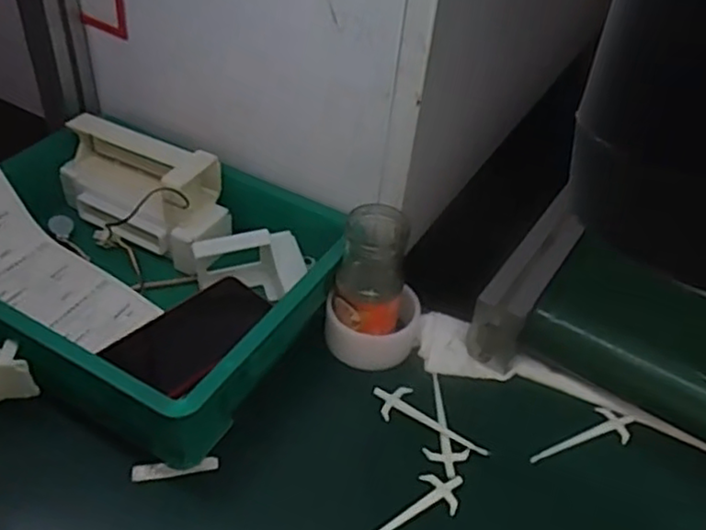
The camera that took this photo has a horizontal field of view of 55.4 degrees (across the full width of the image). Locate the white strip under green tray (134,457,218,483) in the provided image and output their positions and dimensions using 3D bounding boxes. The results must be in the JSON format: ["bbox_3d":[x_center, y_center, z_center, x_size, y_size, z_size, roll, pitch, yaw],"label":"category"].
[{"bbox_3d":[-0.134,0.154,0.509,0.063,0.010,0.010,-7,43,-15],"label":"white strip under green tray"}]

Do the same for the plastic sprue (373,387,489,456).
[{"bbox_3d":[0.064,0.127,0.557,0.105,0.012,0.034,25,45,19],"label":"plastic sprue"}]

